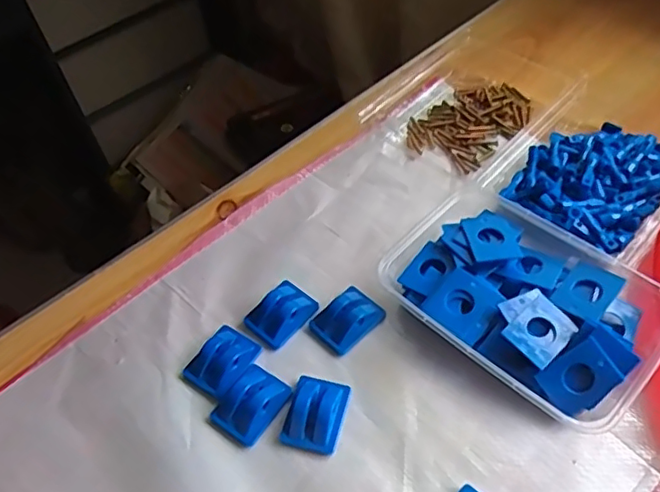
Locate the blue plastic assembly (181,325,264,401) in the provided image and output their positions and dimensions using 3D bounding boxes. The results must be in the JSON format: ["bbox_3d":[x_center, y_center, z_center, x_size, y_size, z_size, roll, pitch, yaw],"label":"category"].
[{"bbox_3d":[-0.069,0.073,0.386,0.035,0.012,0.046,27,59,25],"label":"blue plastic assembly"}]

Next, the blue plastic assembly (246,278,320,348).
[{"bbox_3d":[-0.034,0.043,0.406,0.033,0.014,0.043,35,62,29],"label":"blue plastic assembly"}]

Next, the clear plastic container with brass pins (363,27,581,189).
[{"bbox_3d":[0.132,-0.130,0.522,0.138,0.033,0.186,36,63,29],"label":"clear plastic container with brass pins"}]

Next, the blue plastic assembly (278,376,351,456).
[{"bbox_3d":[-0.009,0.102,0.364,0.034,0.012,0.044,9,53,13],"label":"blue plastic assembly"}]

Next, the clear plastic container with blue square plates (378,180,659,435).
[{"bbox_3d":[0.123,0.035,0.386,0.168,0.037,0.124,36,63,29],"label":"clear plastic container with blue square plates"}]

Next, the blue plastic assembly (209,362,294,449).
[{"bbox_3d":[-0.049,0.098,0.371,0.035,0.014,0.045,29,60,26],"label":"blue plastic assembly"}]

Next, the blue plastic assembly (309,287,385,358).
[{"bbox_3d":[0.011,0.048,0.401,0.043,0.015,0.032,-37,57,-22],"label":"blue plastic assembly"}]

